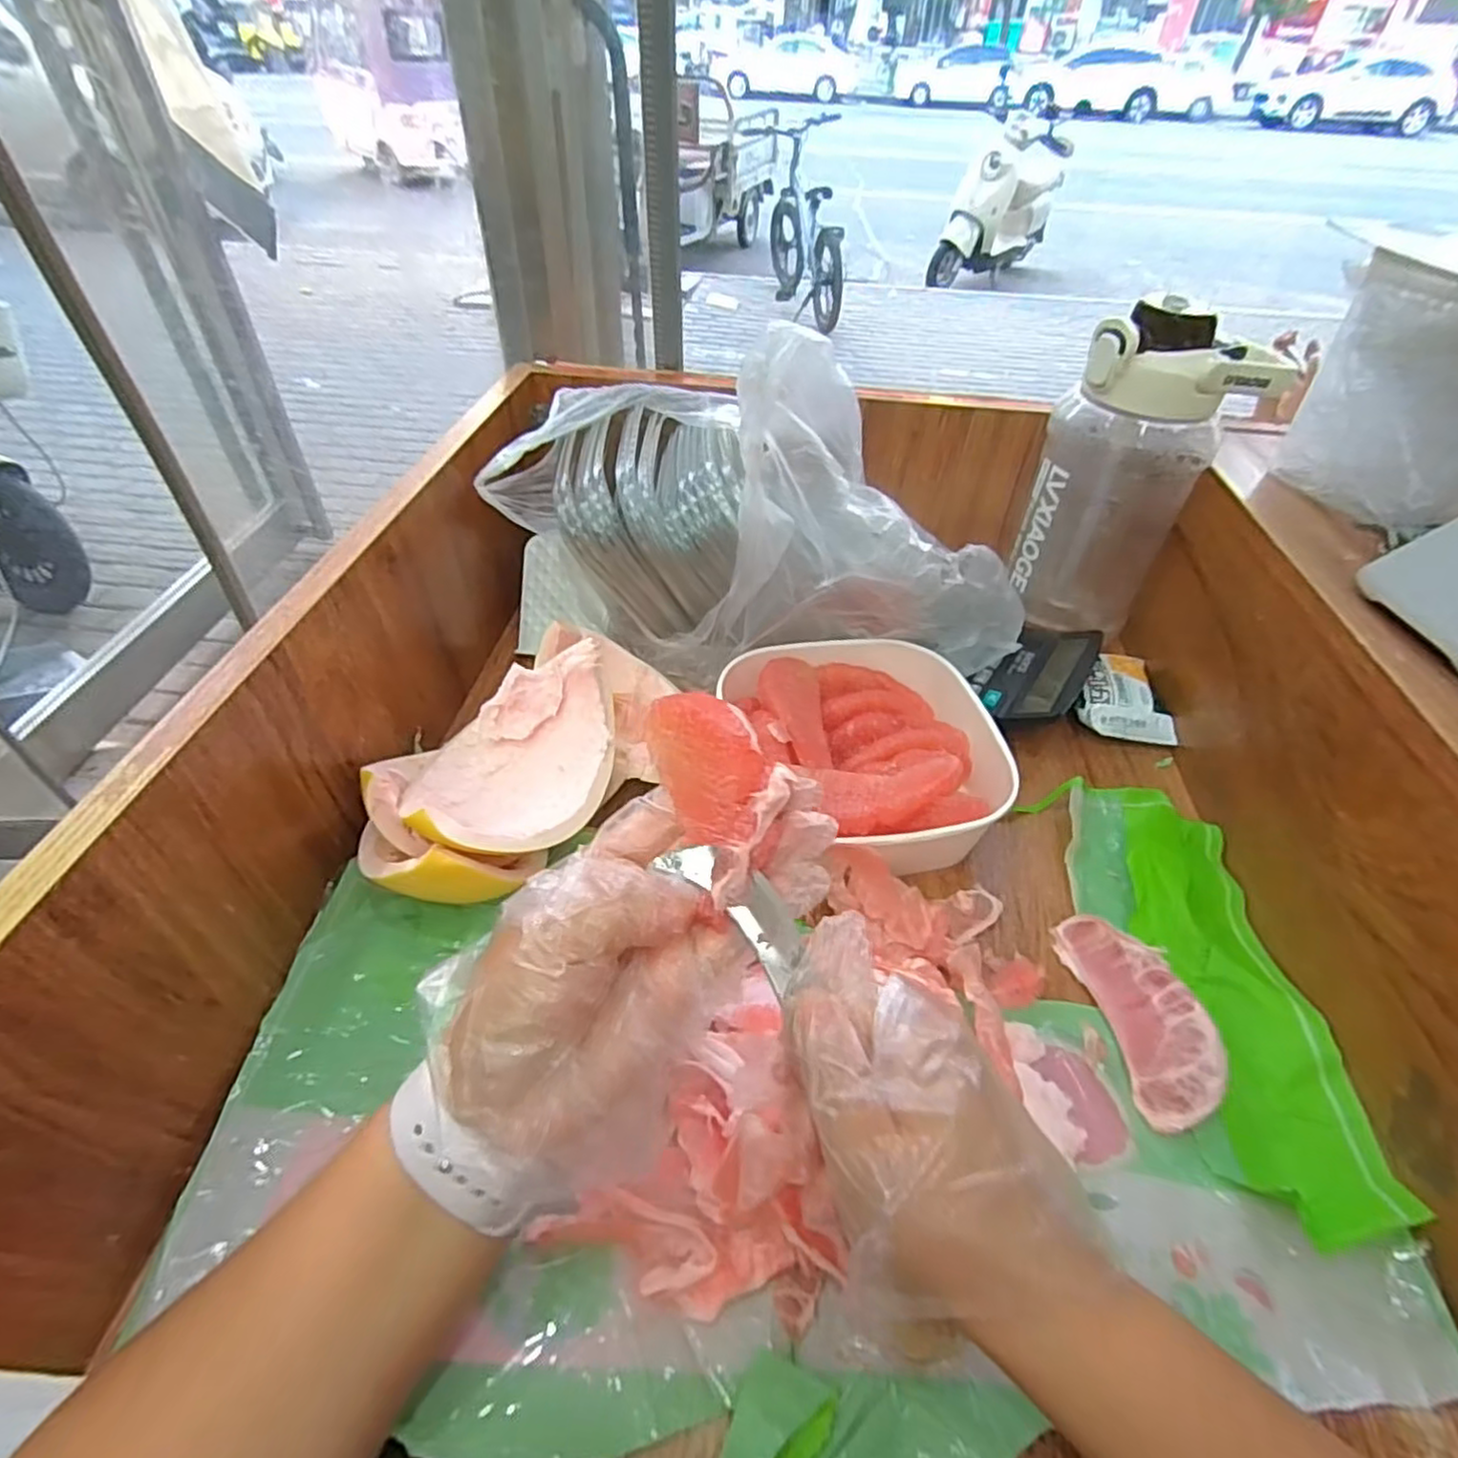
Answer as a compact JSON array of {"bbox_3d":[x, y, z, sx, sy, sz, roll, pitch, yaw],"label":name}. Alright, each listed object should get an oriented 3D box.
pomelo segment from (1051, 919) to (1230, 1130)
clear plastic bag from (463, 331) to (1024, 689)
[{"bbox_3d":[0.200,0.134,0.342,0.039,0.025,0.101,-8,46,-11],"label":"pomelo segment"},{"bbox_3d":[0.021,-0.138,0.457,0.353,0.189,0.135,18,47,14],"label":"clear plastic bag"}]

